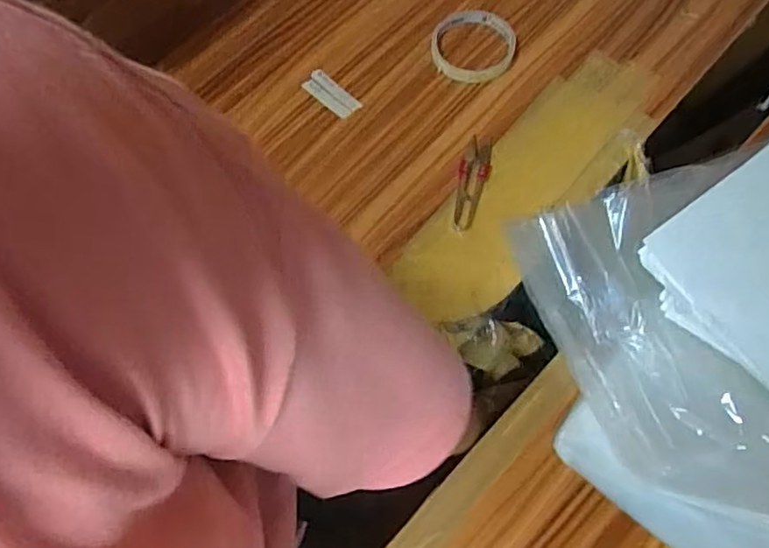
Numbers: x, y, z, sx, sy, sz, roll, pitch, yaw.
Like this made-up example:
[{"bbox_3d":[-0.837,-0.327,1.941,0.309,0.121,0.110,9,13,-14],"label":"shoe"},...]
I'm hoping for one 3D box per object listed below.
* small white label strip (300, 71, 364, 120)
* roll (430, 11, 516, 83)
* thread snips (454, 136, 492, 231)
[{"bbox_3d":[-0.054,-0.181,0.613,0.060,0.005,0.026,42,77,14],"label":"small white label strip"},{"bbox_3d":[0.090,-0.232,0.624,0.084,0.011,0.083,0,68,1],"label":"roll"},{"bbox_3d":[0.083,-0.085,0.572,0.028,0.005,0.100,11,68,5],"label":"thread snips"}]

